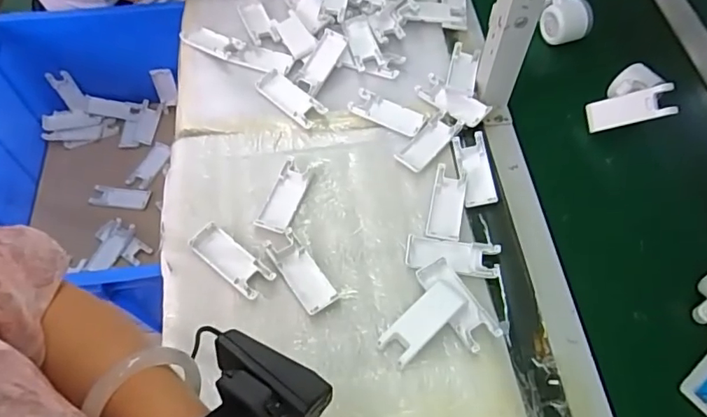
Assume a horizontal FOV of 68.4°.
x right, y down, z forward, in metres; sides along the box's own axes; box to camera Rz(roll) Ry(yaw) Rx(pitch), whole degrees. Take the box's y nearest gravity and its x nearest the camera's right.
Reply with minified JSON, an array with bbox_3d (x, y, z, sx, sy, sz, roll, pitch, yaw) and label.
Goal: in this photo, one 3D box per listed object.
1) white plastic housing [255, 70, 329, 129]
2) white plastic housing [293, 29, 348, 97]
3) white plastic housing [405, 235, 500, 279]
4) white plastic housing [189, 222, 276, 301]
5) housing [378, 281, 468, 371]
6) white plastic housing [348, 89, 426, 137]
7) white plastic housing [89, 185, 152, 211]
[{"bbox_3d":[-0.088,-0.151,0.712,0.104,0.013,0.041,37,65,18],"label":"white plastic housing"},{"bbox_3d":[-0.047,-0.207,0.734,0.036,0.012,0.096,26,80,13],"label":"white plastic housing"},{"bbox_3d":[0.113,0.055,0.593,0.104,0.009,0.040,9,59,3],"label":"white plastic housing"},{"bbox_3d":[-0.139,0.057,0.587,0.105,0.007,0.039,37,65,18],"label":"white plastic housing"},{"bbox_3d":[0.073,0.120,0.549,0.097,0.011,0.037,-38,68,-22],"label":"housing"},{"bbox_3d":[0.047,-0.131,0.705,0.101,0.013,0.044,26,62,12],"label":"white plastic housing"},{"bbox_3d":[-0.428,-0.020,0.953,0.102,0.009,0.043,5,60,2],"label":"white plastic housing"}]

